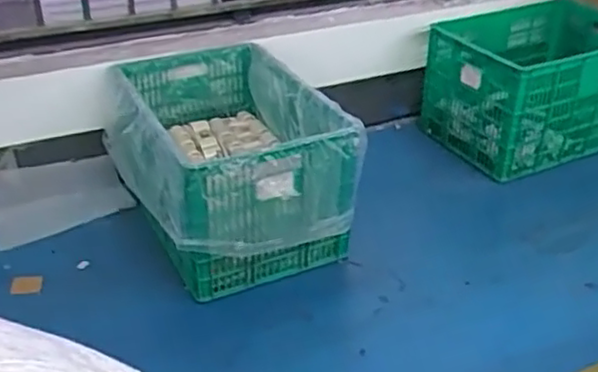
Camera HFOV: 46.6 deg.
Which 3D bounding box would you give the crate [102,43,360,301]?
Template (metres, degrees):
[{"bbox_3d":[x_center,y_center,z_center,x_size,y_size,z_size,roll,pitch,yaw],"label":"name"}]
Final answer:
[{"bbox_3d":[-0.199,-0.061,1.929,0.509,0.413,0.700,-14,35,-22],"label":"crate"}]

